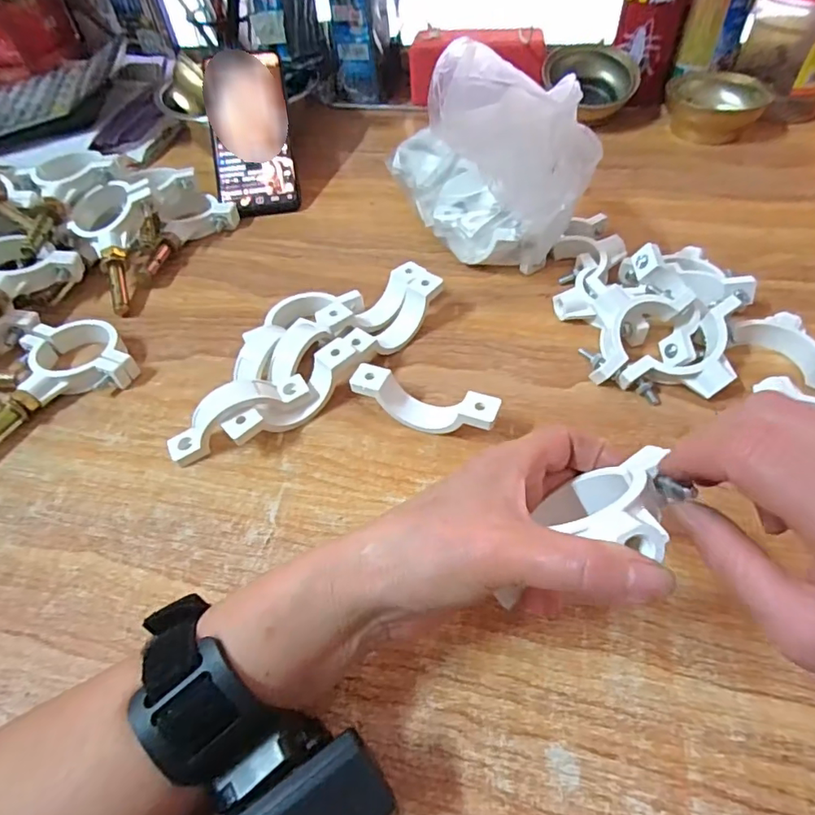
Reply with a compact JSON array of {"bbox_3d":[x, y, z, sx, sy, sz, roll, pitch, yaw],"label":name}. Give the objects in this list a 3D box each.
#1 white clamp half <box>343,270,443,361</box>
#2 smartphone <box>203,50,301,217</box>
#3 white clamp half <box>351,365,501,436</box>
[{"bbox_3d":[-0.008,-0.057,0.374,0.021,0.031,0.087,29,57,26],"label":"white clamp half"},{"bbox_3d":[-0.148,-0.259,0.511,0.073,0.014,0.158,-7,86,-6],"label":"smartphone"},{"bbox_3d":[0.010,0.000,0.325,0.089,0.029,0.021,18,53,19],"label":"white clamp half"}]

